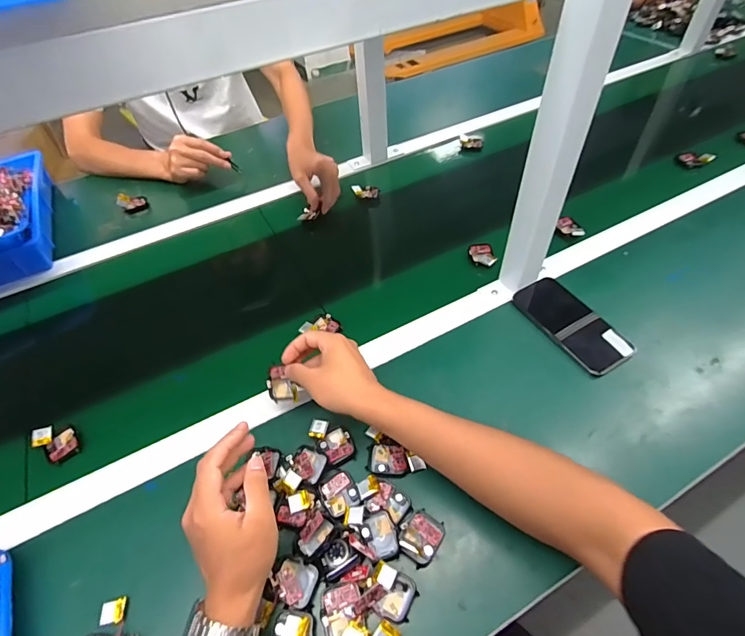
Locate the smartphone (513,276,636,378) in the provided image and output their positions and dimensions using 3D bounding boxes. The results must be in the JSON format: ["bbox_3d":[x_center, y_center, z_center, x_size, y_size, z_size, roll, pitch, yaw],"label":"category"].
[{"bbox_3d":[0.276,0.007,0.585,0.078,0.013,0.156,-27,62,-17],"label":"smartphone"}]

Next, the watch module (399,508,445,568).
[{"bbox_3d":[0.050,0.221,0.426,0.046,0.016,0.039,-39,58,-24],"label":"watch module"}]

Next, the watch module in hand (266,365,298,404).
[{"bbox_3d":[-0.105,0.078,0.491,0.035,0.042,0.008,-4,7,16],"label":"watch module in hand"}]

